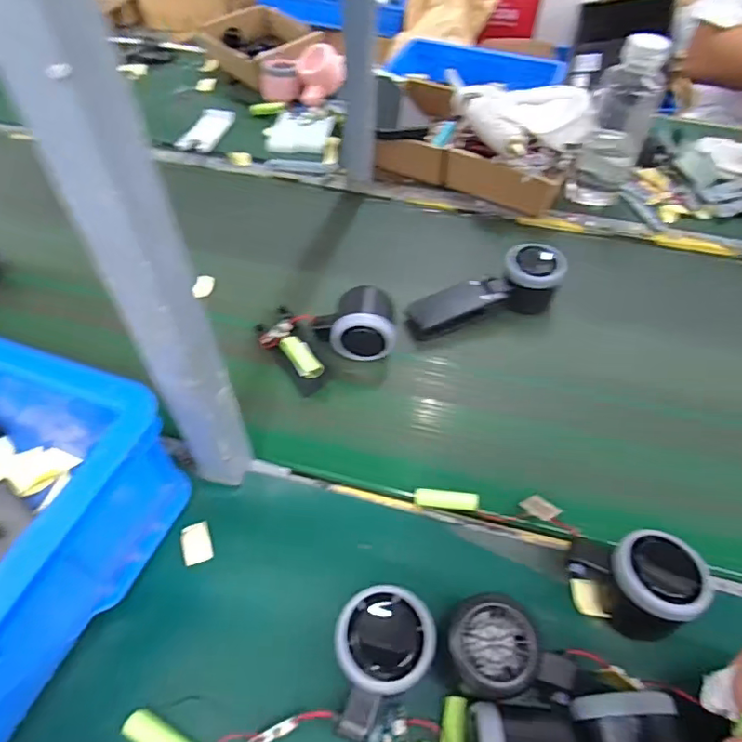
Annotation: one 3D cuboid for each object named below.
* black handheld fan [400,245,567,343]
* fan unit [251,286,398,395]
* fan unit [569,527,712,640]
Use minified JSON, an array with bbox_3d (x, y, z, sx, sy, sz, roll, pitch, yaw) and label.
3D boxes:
[{"bbox_3d":[0.119,-0.079,0.561,0.167,0.041,0.062,-21,55,-1],"label":"black handheld fan"},{"bbox_3d":[-0.043,-0.033,0.525,0.133,0.050,0.088,-4,53,-4],"label":"fan unit"},{"bbox_3d":[0.179,0.146,0.369,0.076,0.056,0.058,2,52,0],"label":"fan unit"}]

